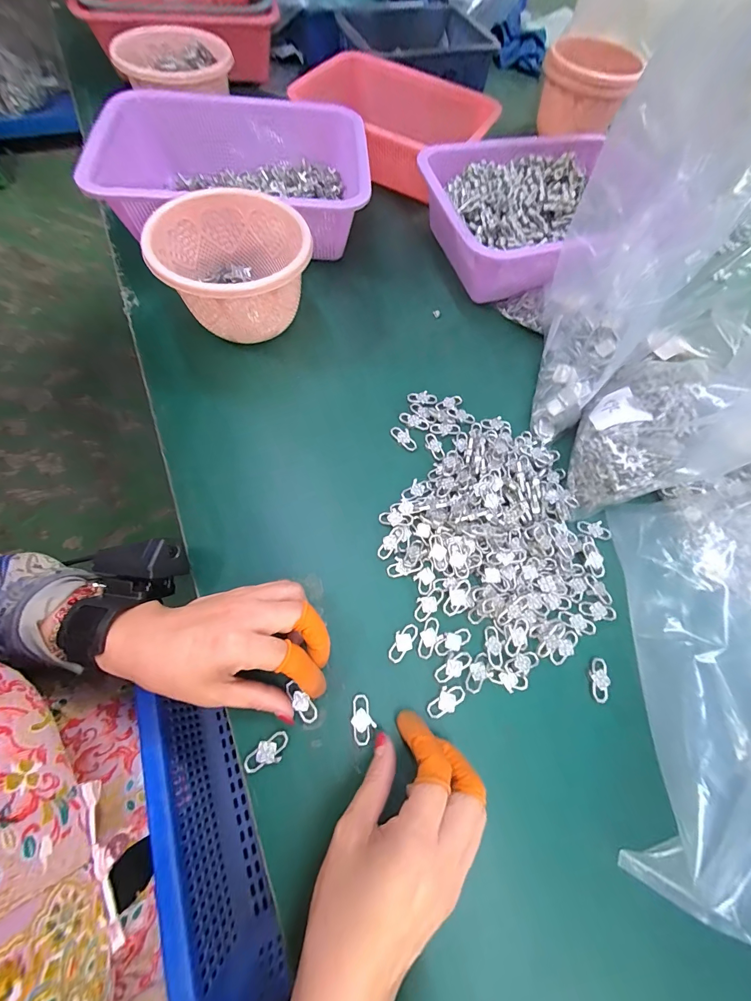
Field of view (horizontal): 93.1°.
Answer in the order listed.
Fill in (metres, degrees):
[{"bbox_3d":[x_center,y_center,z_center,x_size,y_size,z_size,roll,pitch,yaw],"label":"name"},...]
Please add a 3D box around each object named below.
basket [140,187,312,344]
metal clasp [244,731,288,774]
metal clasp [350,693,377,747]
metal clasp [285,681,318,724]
[{"bbox_3d":[-0.138,-0.229,0.371,0.140,0.099,0.141,1,67,-3],"label":"basket"},{"bbox_3d":[-0.076,0.175,0.247,0.030,0.006,0.016,-21,70,-11],"label":"metal clasp"},{"bbox_3d":[-0.009,0.160,0.259,0.016,0.004,0.031,-12,69,-8],"label":"metal clasp"},{"bbox_3d":[-0.055,0.148,0.259,0.011,0.005,0.031,-41,82,-17],"label":"metal clasp"}]

